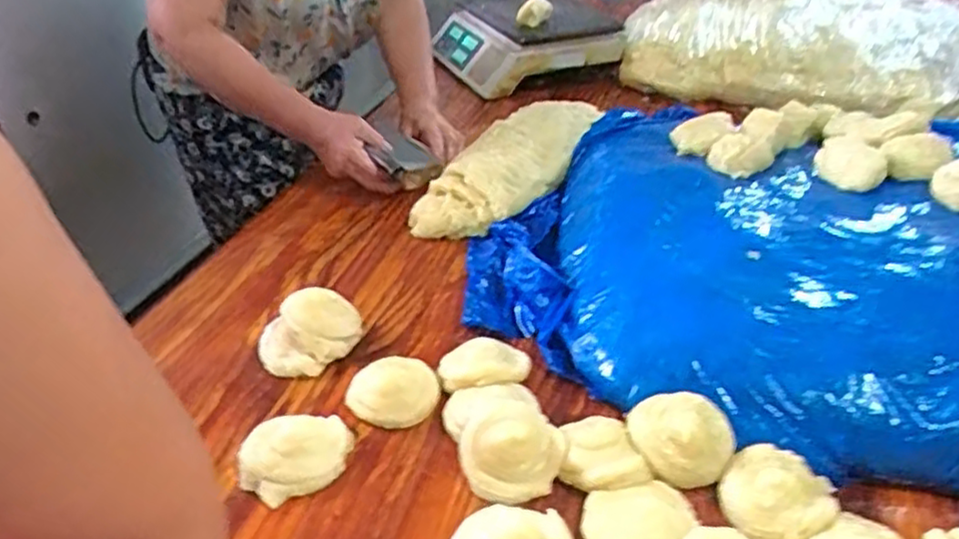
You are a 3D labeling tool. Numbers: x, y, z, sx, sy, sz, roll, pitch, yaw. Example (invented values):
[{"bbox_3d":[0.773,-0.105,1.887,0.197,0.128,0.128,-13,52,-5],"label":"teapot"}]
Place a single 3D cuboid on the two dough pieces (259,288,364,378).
[{"bbox_3d":[-0.169,0.062,0.706,0.098,0.050,0.079,-13,35,-14],"label":"two dough pieces"}]

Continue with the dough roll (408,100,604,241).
[{"bbox_3d":[0.047,-0.148,0.986,0.140,0.060,0.327,16,38,26],"label":"dough roll"}]

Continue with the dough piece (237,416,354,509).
[{"bbox_3d":[-0.150,0.152,0.588,0.091,0.030,0.061,-15,35,-17],"label":"dough piece"}]

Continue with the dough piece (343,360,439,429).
[{"bbox_3d":[-0.076,0.109,0.655,0.078,0.022,0.071,12,36,21],"label":"dough piece"}]

